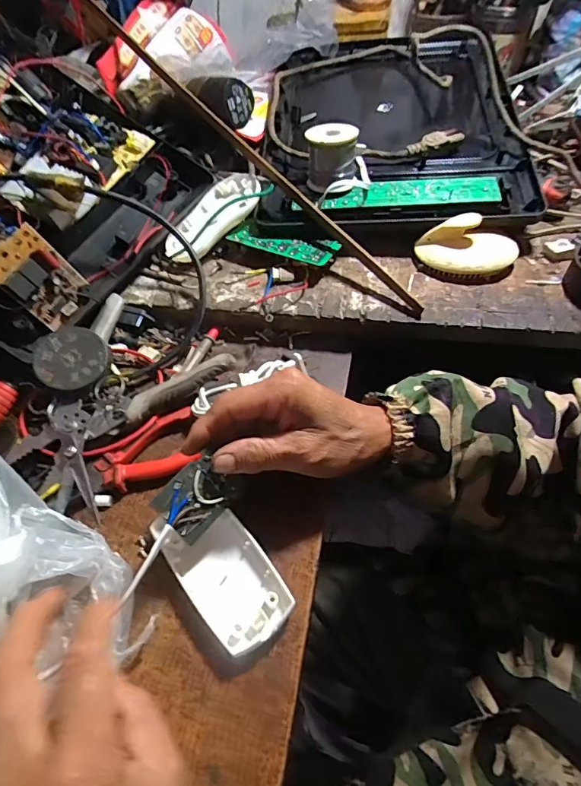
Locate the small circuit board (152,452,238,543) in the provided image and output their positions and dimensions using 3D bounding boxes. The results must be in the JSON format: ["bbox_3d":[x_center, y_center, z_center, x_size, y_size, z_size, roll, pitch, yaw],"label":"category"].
[{"bbox_3d":[-0.062,0.070,0.295,0.041,0.006,0.047,51,60,-16],"label":"small circuit board"}]

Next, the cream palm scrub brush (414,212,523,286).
[{"bbox_3d":[0.169,-0.142,0.423,0.093,0.037,0.063,19,59,17],"label":"cream palm scrub brush"}]

